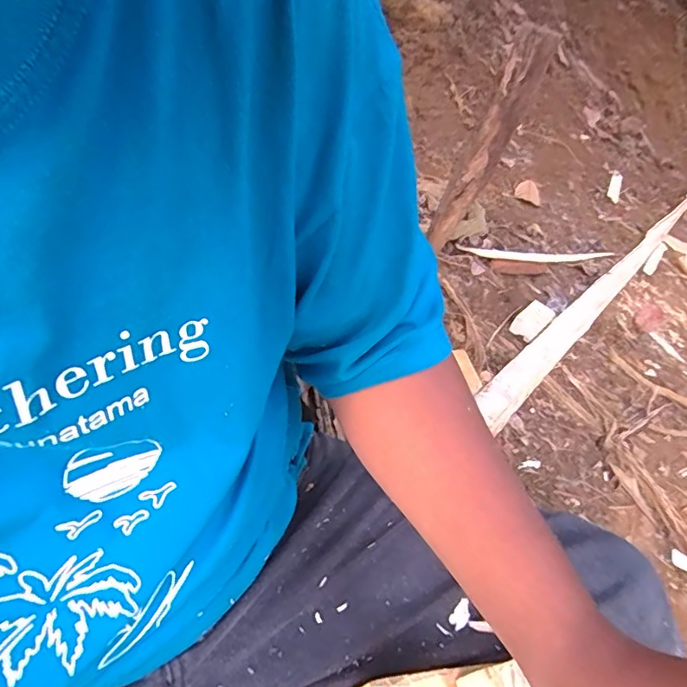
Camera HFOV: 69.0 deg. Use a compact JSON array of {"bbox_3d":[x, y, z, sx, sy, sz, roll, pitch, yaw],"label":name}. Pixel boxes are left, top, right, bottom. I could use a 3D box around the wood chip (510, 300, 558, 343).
[{"bbox_3d":[0.337,-0.043,0.886,0.048,0.021,0.096,34,51,27],"label":"wood chip"}]

